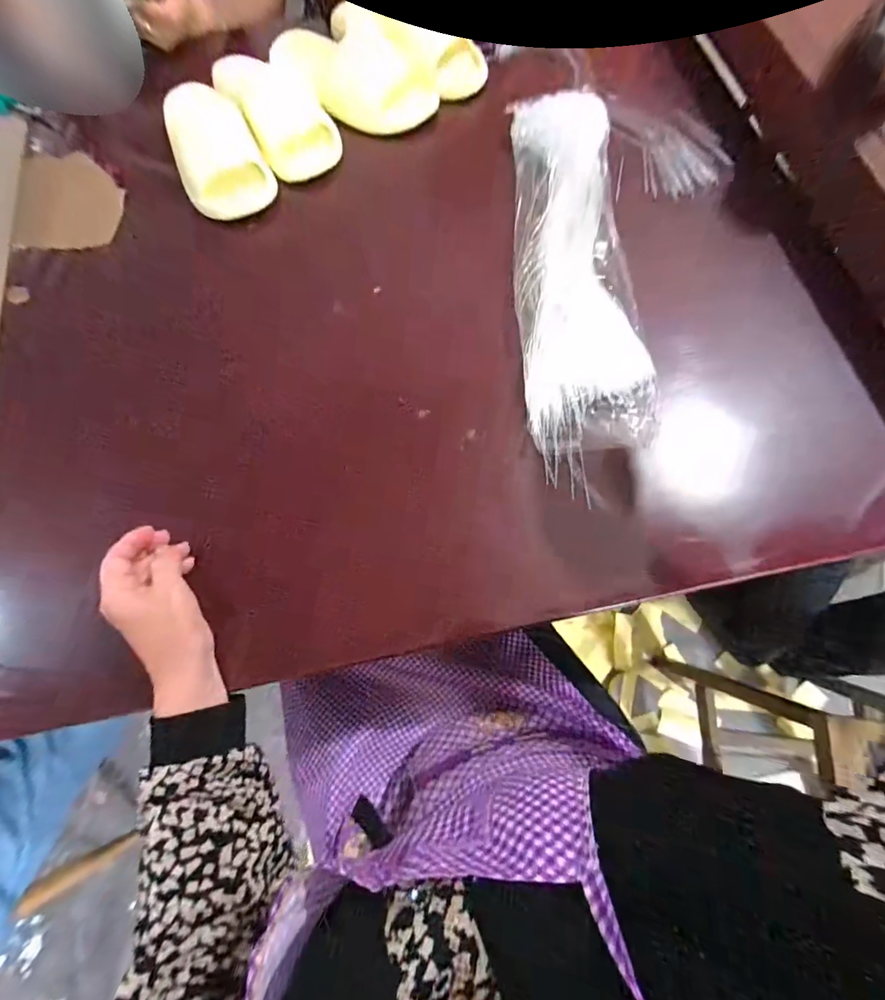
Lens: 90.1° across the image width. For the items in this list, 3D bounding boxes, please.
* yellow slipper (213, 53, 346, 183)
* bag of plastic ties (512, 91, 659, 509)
[{"bbox_3d":[-0.222,-0.521,0.591,0.100,0.053,0.218,-32,73,-9],"label":"yellow slipper"},{"bbox_3d":[0.148,-0.266,0.495,0.132,0.030,0.497,-2,71,1],"label":"bag of plastic ties"}]

